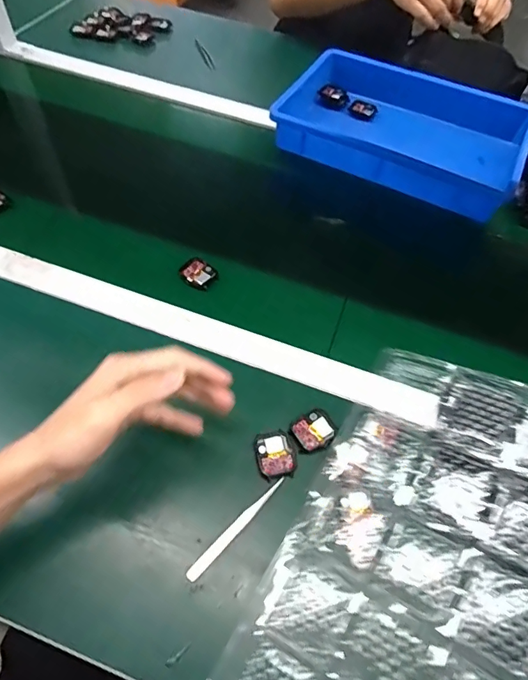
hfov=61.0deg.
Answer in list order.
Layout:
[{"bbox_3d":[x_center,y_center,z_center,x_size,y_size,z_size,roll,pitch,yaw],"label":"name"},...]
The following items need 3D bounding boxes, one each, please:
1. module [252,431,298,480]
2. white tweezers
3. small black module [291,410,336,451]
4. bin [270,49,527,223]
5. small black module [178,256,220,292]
[{"bbox_3d":[0.011,0.115,0.451,0.038,0.007,0.050,-11,59,-11],"label":"module"},{"bbox_3d":[-0.025,0.171,0.413,0.011,0.014,0.117,40,63,20],"label":"white tweezers"},{"bbox_3d":[0.052,0.093,0.463,0.039,0.005,0.037,-26,63,-19],"label":"small black module"},{"bbox_3d":[0.221,-0.340,0.732,0.376,0.074,0.256,21,59,9],"label":"bin"},{"bbox_3d":[-0.084,-0.084,0.576,0.043,0.010,0.041,32,61,15],"label":"small black module"}]

